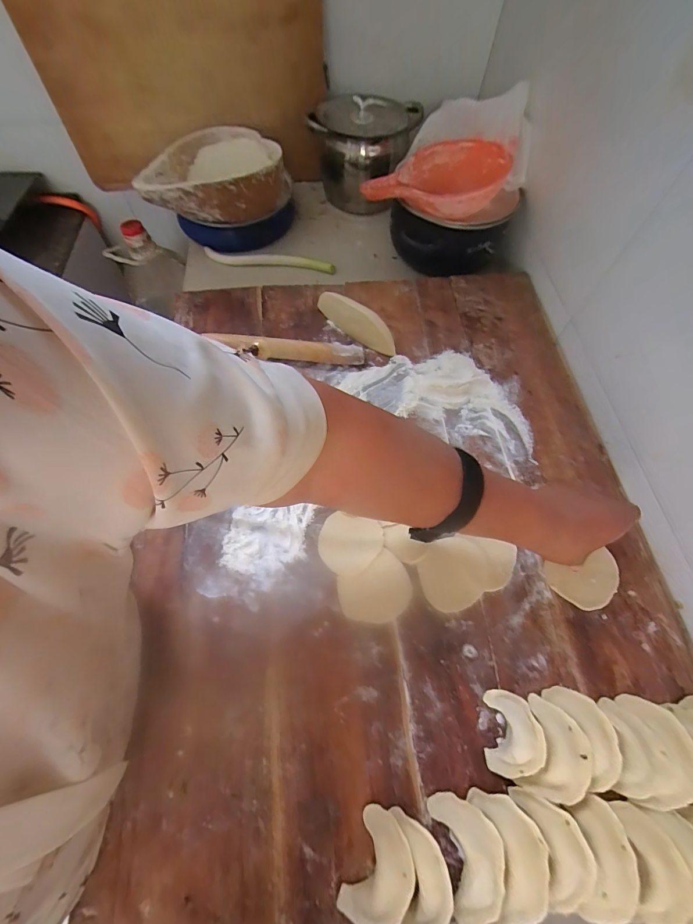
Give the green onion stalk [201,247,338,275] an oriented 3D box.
[{"bbox_3d":[-0.146,-0.379,0.681,0.246,0.027,0.033,6,65,1],"label":"green onion stalk"}]

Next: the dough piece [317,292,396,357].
[{"bbox_3d":[0.012,-0.207,0.521,0.144,0.054,0.017,41,71,16],"label":"dough piece"}]

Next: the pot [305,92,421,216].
[{"bbox_3d":[0.035,-0.626,0.742,0.199,0.161,0.161,9,65,3],"label":"pot"}]

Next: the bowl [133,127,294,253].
[{"bbox_3d":[-0.223,-0.507,0.670,0.218,0.129,0.239,7,65,2],"label":"bowl"}]

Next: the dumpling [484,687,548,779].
[{"bbox_3d":[0.149,0.243,0.320,0.040,0.031,0.062,7,66,3],"label":"dumpling"}]

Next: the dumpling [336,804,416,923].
[{"bbox_3d":[0.028,0.328,0.286,0.052,0.016,0.068,5,61,40],"label":"dumpling"}]

